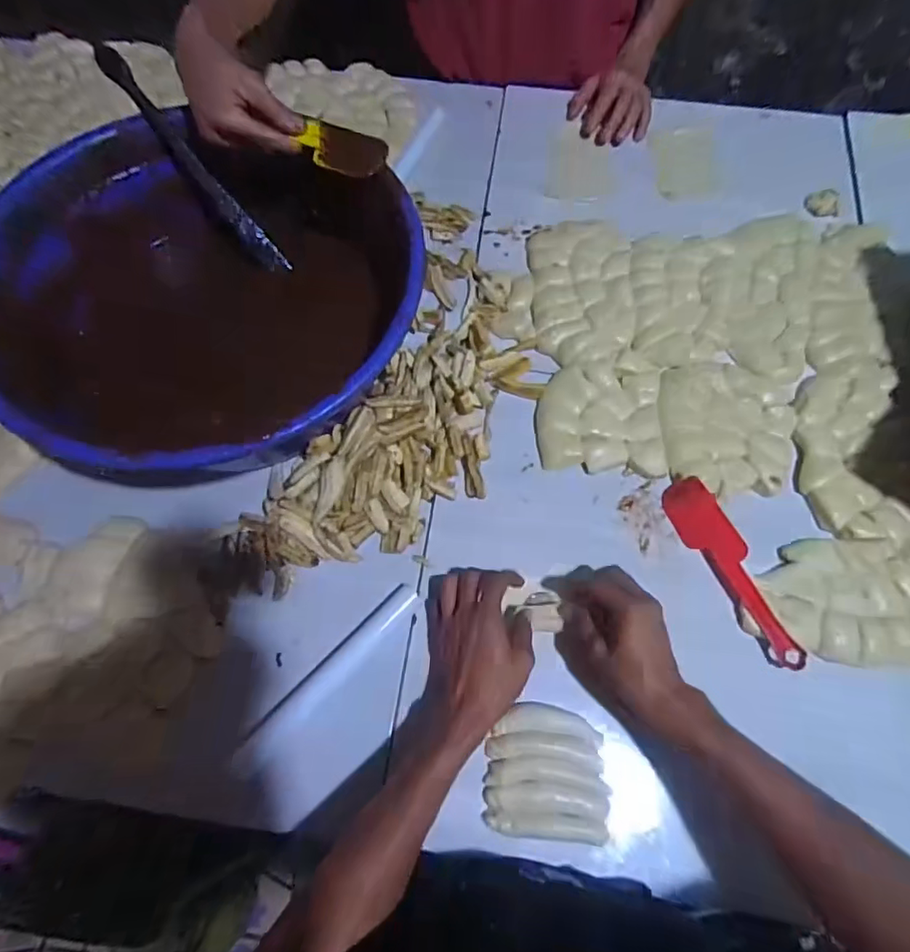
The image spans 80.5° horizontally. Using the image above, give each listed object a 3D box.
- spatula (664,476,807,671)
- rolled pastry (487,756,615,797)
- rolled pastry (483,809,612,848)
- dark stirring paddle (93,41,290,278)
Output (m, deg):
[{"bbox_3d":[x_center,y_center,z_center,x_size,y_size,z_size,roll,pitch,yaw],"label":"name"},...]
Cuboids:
[{"bbox_3d":[0.276,0.093,0.537,0.048,0.009,0.200,-32,67,18],"label":"spatula"},{"bbox_3d":[0.082,0.259,0.467,0.107,0.018,0.026,5,71,1],"label":"rolled pastry"},{"bbox_3d":[0.078,0.298,0.460,0.104,0.026,0.019,6,71,2],"label":"rolled pastry"},{"bbox_3d":[-0.288,-0.341,0.600,0.031,0.037,0.264,-43,110,-14],"label":"dark stirring paddle"}]

